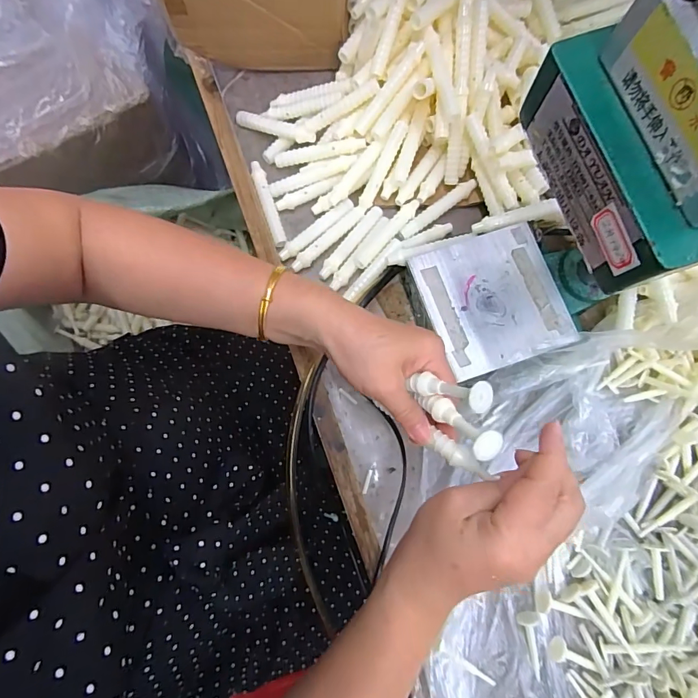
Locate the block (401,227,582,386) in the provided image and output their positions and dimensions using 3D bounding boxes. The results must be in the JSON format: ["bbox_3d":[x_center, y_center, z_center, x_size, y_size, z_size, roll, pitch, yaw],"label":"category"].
[{"bbox_3d":[0.125,-0.043,0.383,0.123,0.024,0.120,-18,79,-4],"label":"block"}]

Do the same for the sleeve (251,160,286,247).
[{"bbox_3d":[-0.085,-0.154,0.434,0.014,0.013,0.083,-18,79,-4],"label":"sleeve"}]

